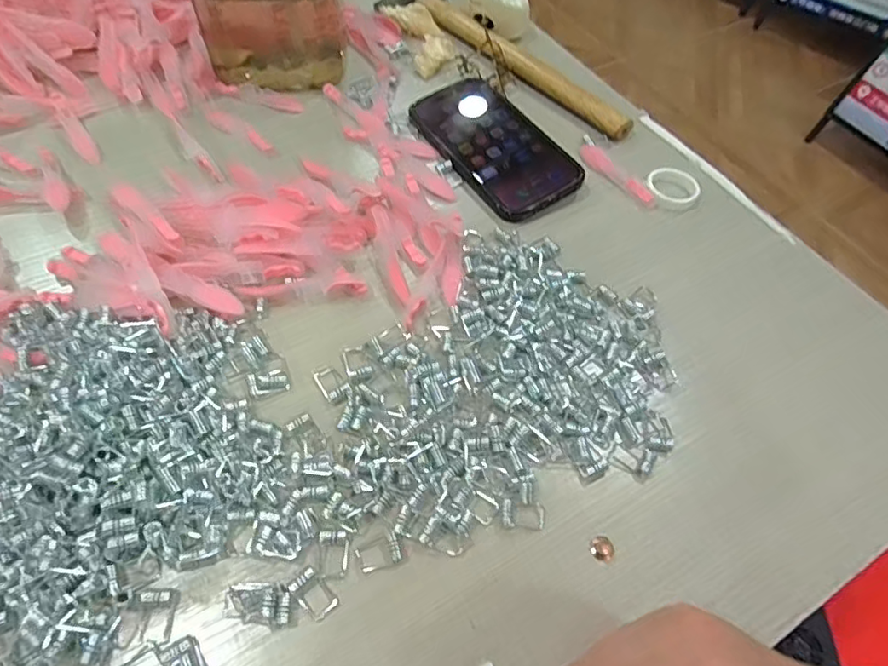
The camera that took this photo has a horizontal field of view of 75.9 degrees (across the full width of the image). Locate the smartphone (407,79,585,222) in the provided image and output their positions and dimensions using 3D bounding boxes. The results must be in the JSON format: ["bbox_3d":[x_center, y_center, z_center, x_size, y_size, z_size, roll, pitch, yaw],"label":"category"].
[{"bbox_3d":[0.039,-0.150,0.443,0.074,0.009,0.146,-28,61,-18],"label":"smartphone"}]

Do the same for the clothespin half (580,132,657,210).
[{"bbox_3d":[0.130,-0.126,0.441,0.018,0.010,0.085,-25,60,-17],"label":"clothespin half"}]

